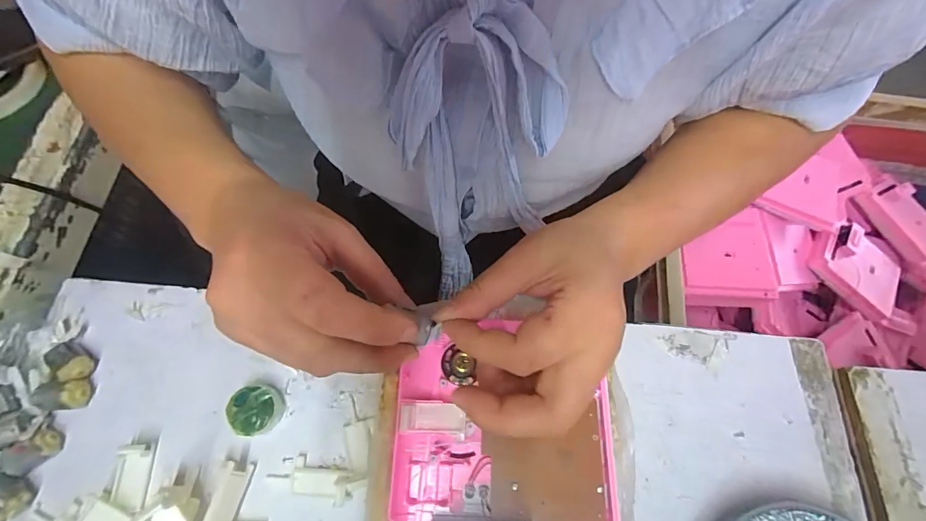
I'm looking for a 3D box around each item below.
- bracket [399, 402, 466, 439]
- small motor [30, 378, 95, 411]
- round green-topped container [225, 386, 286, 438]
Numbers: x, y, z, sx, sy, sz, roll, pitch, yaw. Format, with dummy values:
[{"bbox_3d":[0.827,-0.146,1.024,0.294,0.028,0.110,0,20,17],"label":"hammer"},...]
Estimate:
[{"bbox_3d":[-0.019,0.099,0.258,0.040,0.010,0.019,5,66,0],"label":"bracket"},{"bbox_3d":[-0.279,0.093,0.286,0.029,0.023,0.020,-1,67,-2],"label":"small motor"},{"bbox_3d":[-0.144,0.104,0.286,0.033,0.018,0.033,1,66,-1],"label":"round green-topped container"}]

